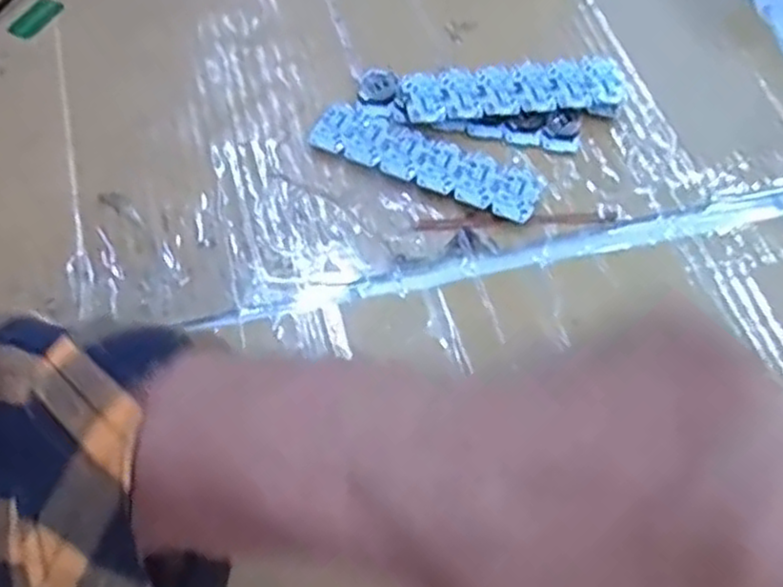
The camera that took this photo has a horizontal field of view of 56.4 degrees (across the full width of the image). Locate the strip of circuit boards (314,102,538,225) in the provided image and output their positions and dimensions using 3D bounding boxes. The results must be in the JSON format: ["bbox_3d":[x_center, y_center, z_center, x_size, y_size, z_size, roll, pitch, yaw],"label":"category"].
[{"bbox_3d":[0.018,-0.061,0.340,0.104,0.006,0.031,22,64,9],"label":"strip of circuit boards"}]

